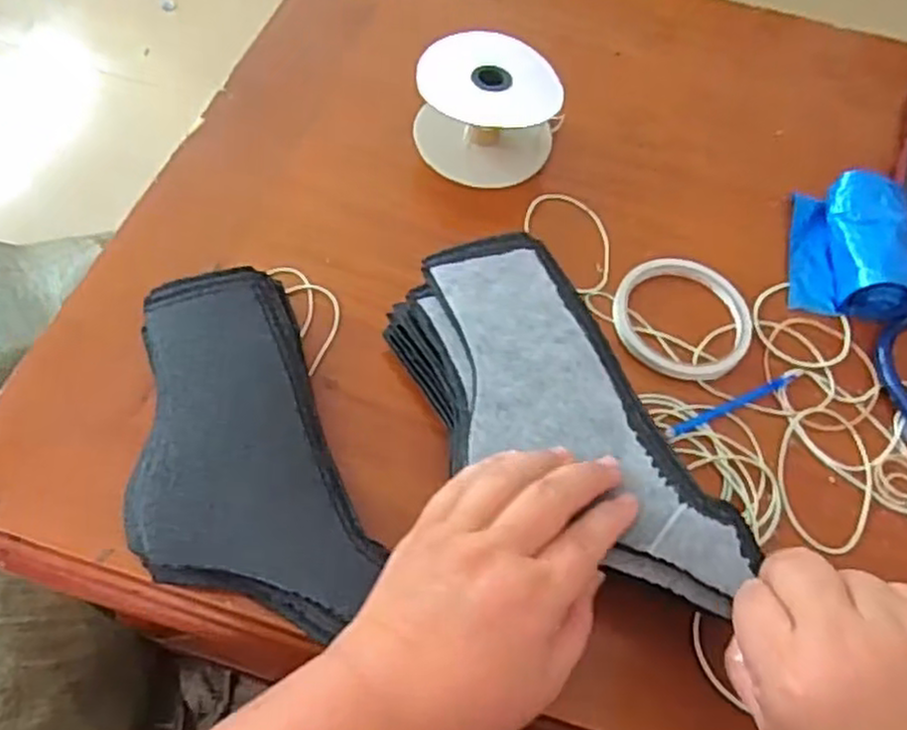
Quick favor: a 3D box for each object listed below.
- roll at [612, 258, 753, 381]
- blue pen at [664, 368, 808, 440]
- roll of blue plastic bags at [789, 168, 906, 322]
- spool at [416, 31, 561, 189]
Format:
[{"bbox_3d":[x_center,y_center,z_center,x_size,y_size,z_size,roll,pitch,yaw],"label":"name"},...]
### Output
[{"bbox_3d":[0.149,-0.032,0.484,0.090,0.018,0.082,2,59,-3],"label":"roll"},{"bbox_3d":[0.175,0.023,0.460,0.104,0.004,0.008,-22,63,-15],"label":"blue pen"},{"bbox_3d":[0.276,-0.085,0.512,0.074,0.038,0.112,12,59,4],"label":"roll of blue plastic bags"},{"bbox_3d":[0.024,-0.188,0.544,0.100,0.057,0.094,2,59,-3],"label":"spool"}]

